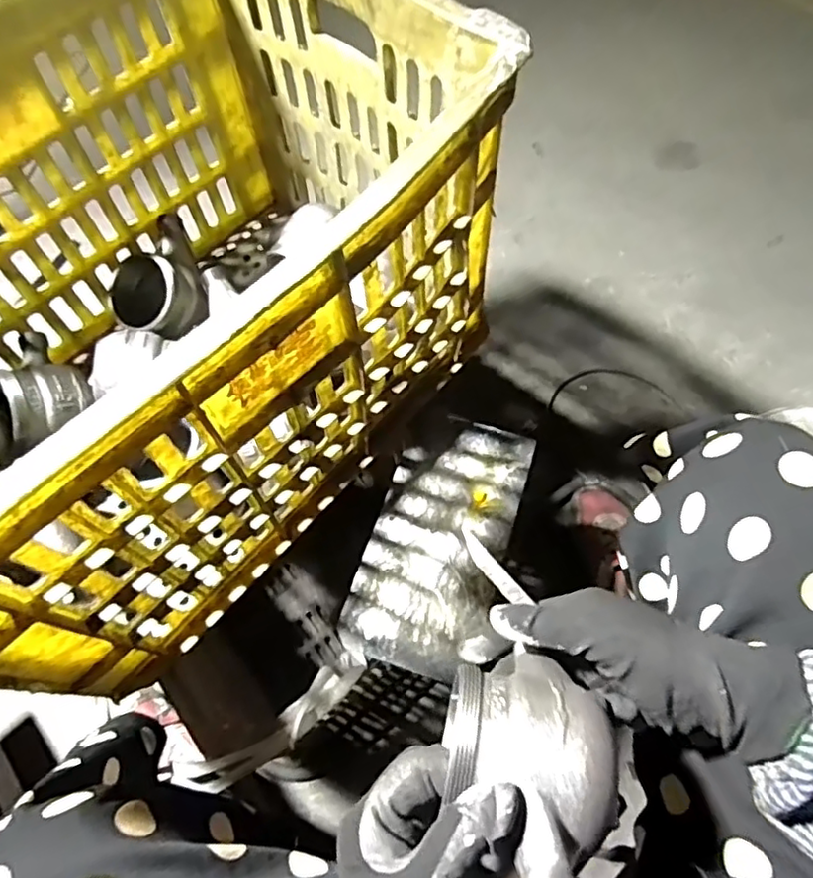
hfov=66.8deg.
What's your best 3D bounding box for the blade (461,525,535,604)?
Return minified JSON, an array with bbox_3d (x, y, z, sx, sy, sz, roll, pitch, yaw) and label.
[{"bbox_3d":[0.054,0.081,0.395,0.012,0.007,0.060,-35,70,-13],"label":"blade"}]

